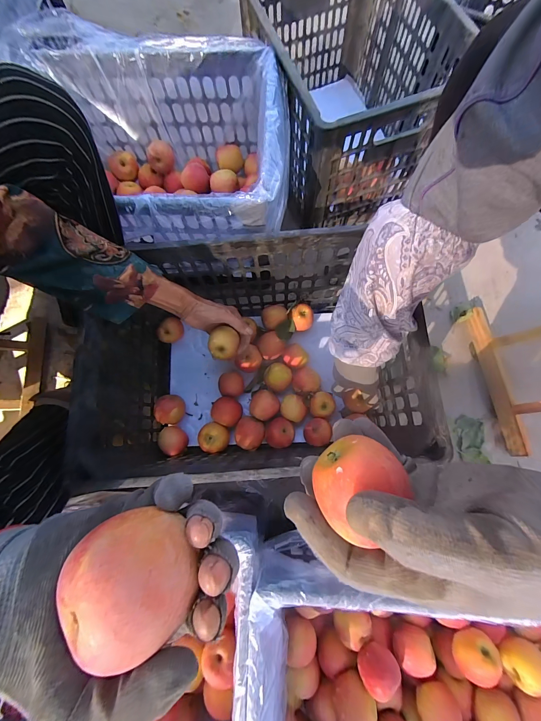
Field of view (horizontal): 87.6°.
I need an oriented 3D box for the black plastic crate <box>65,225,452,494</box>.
[{"bbox_3d":[-0.027,0.007,0.512,0.470,0.268,0.346,-3,75,1],"label":"black plastic crate"}]

